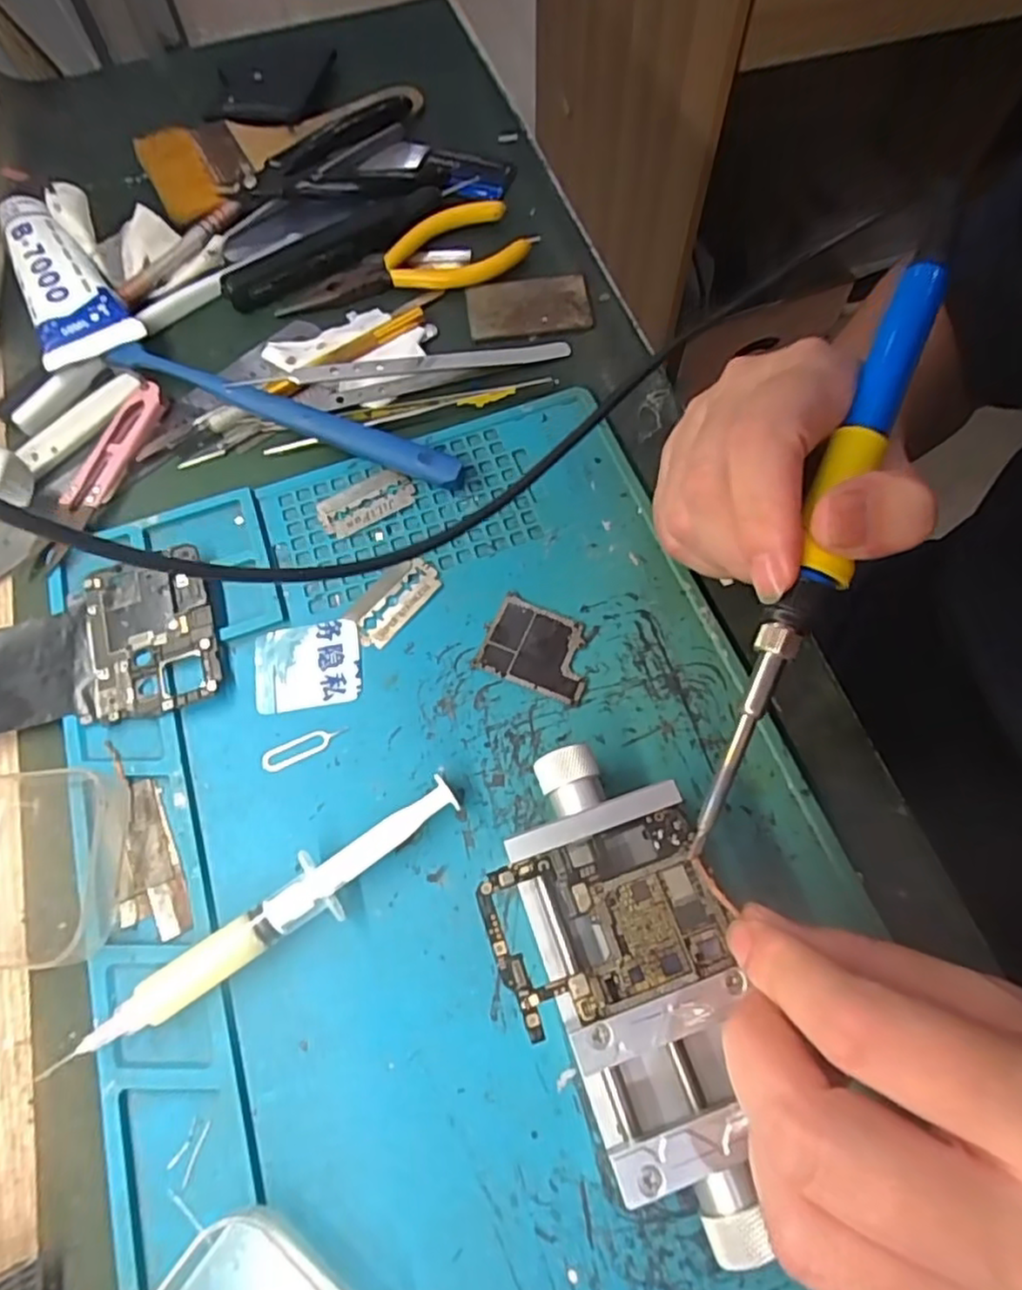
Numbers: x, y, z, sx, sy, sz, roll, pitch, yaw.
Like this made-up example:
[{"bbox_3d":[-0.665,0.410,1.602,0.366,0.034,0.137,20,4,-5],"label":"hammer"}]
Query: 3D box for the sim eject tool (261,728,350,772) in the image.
[{"bbox_3d":[-0.077,0.037,0.253,0.033,0.004,0.009,-24,68,-9],"label":"sim eject tool"}]

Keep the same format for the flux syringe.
[{"bbox_3d":[-0.077,0.089,0.224,0.138,0.015,0.018,-32,69,-12],"label":"flux syringe"}]

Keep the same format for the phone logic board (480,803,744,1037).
[{"bbox_3d":[0.028,0.080,0.200,0.067,0.004,0.046,-18,67,-6],"label":"phone logic board"}]

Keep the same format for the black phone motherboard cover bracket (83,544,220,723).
[{"bbox_3d":[-0.142,-0.004,0.268,0.048,0.006,0.067,-17,67,-6],"label":"black phone motherboard cover bracket"}]

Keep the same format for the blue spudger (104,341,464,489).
[{"bbox_3d":[-0.103,-0.105,0.307,0.176,0.016,0.012,22,69,11],"label":"blue spudger"}]

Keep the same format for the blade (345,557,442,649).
[{"bbox_3d":[-0.048,-0.019,0.276,0.022,0.004,0.041,38,73,16],"label":"blade"}]

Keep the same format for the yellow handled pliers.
[{"bbox_3d":[-0.056,-0.197,0.351,0.126,0.007,0.053,-21,68,-7],"label":"yellow handled pliers"}]

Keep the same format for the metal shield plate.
[{"bbox_3d":[0.011,0.001,0.265,0.042,0.004,0.033,20,69,10],"label":"metal shield plate"}]

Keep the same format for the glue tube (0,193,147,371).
[{"bbox_3d":[-0.219,-0.180,0.339,0.042,0.026,0.111,-28,69,-10],"label":"glue tube"}]

